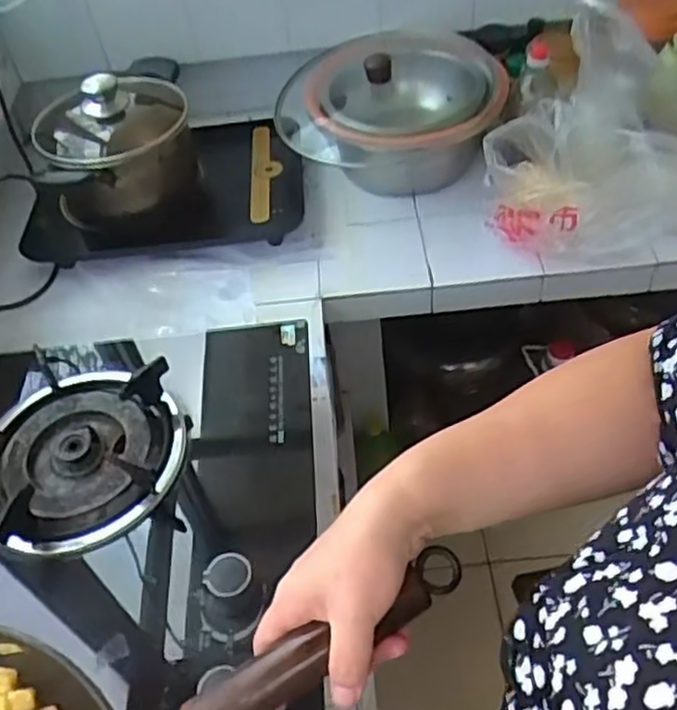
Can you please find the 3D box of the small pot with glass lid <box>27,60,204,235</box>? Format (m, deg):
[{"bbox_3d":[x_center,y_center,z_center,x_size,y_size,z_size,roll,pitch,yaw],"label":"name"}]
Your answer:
[{"bbox_3d":[-0.317,-0.306,1.037,0.212,0.174,0.230,-3,49,4],"label":"small pot with glass lid"}]

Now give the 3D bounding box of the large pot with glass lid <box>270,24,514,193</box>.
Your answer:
[{"bbox_3d":[0.079,-0.379,1.076,0.310,0.142,0.277,-13,49,-5],"label":"large pot with glass lid"}]

